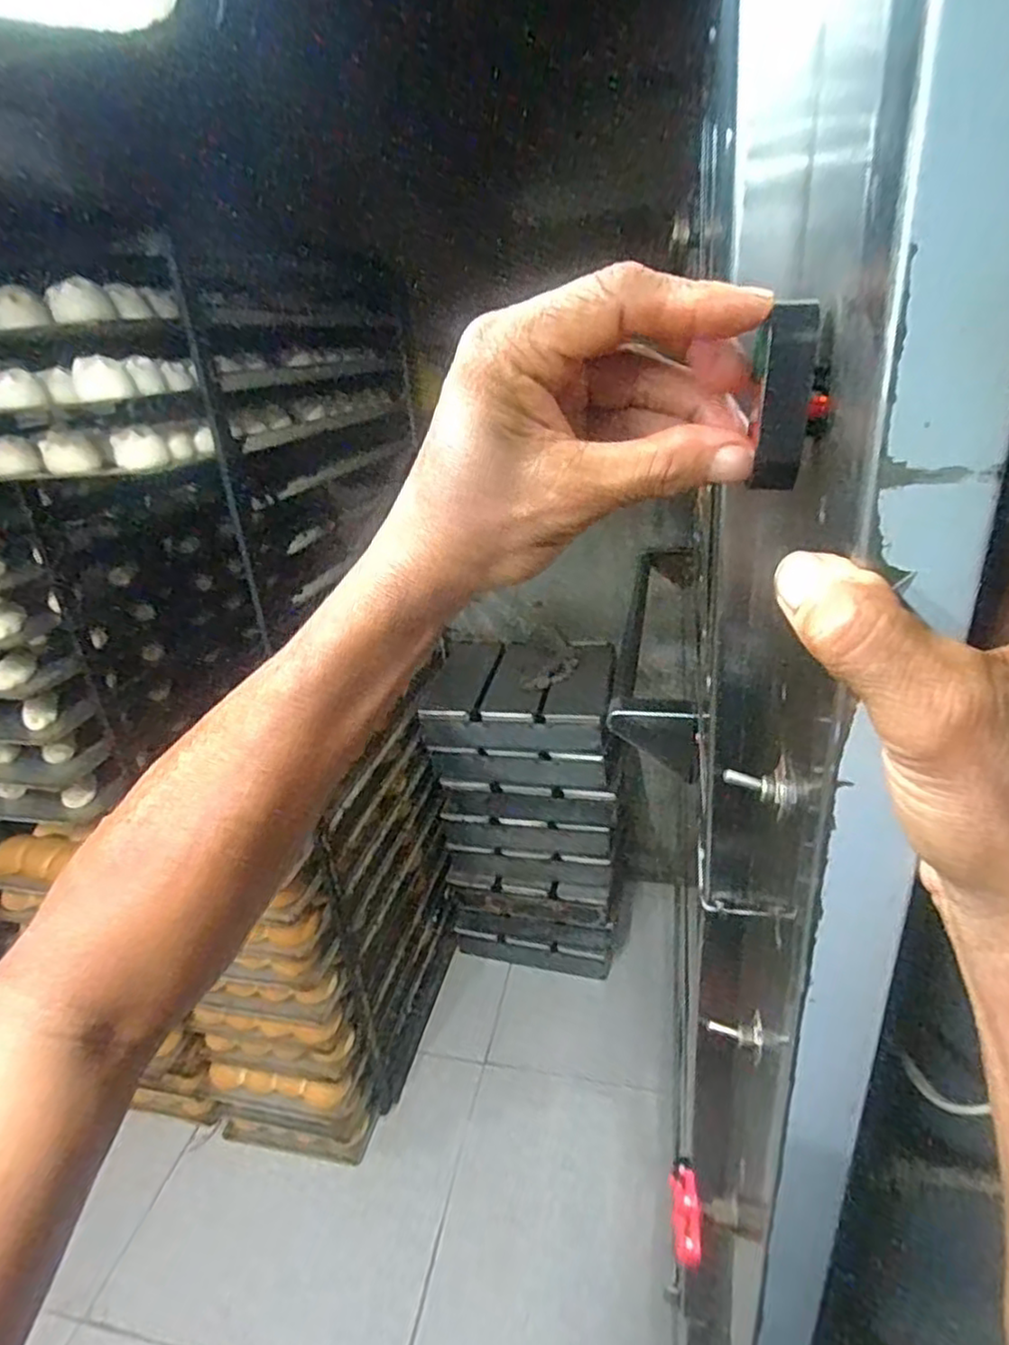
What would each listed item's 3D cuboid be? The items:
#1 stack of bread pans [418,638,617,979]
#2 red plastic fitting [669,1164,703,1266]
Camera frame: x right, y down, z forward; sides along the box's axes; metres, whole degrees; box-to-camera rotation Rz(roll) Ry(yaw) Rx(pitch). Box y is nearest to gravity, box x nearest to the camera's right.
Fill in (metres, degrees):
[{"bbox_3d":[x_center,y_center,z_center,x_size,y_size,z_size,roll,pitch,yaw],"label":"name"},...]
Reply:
[{"bbox_3d":[0.081,0.337,1.722,0.422,0.767,0.311,1,26,13],"label":"stack of bread pans"},{"bbox_3d":[0.107,0.315,0.399,0.016,0.013,0.045,-1,53,8],"label":"red plastic fitting"}]

